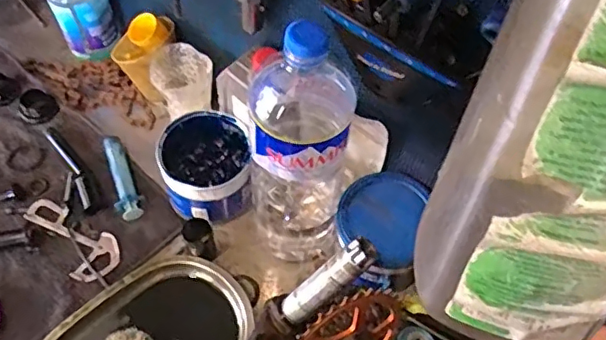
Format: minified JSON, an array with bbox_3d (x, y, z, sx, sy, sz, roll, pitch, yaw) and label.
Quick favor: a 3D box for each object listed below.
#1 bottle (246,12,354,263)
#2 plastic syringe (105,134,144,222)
[{"bbox_3d":[-0.009,-0.014,0.535,0.078,0.305,0.092,-3,56,-6],"label":"bottle"},{"bbox_3d":[-0.213,0.009,0.676,0.030,0.017,0.110,-16,59,-14],"label":"plastic syringe"}]

